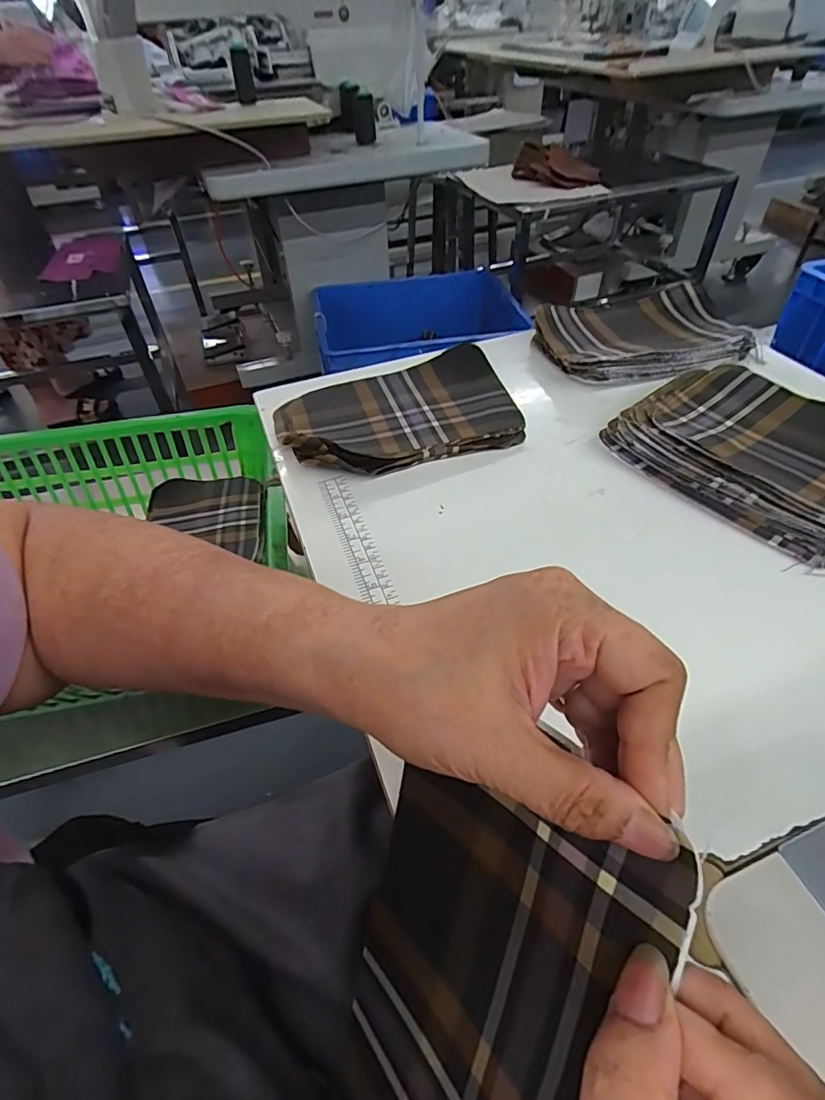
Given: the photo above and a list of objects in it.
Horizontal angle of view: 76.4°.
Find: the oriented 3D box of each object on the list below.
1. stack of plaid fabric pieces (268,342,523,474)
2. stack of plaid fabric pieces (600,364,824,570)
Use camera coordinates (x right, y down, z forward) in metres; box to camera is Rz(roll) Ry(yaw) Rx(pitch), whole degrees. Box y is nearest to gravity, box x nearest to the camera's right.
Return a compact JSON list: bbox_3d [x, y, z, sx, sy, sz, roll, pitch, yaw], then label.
[{"bbox_3d":[-0.014,-0.128,0.487,0.220,0.033,0.150,-13,47,-9],"label":"stack of plaid fabric pieces"},{"bbox_3d":[0.283,-0.083,0.415,0.157,0.067,0.210,-30,52,-23],"label":"stack of plaid fabric pieces"}]

